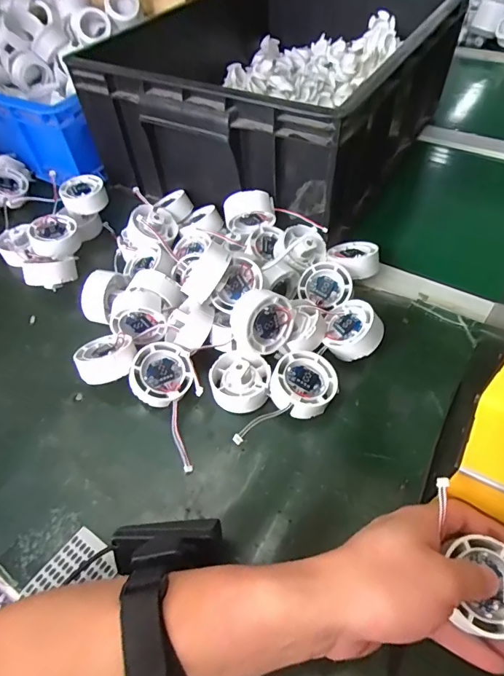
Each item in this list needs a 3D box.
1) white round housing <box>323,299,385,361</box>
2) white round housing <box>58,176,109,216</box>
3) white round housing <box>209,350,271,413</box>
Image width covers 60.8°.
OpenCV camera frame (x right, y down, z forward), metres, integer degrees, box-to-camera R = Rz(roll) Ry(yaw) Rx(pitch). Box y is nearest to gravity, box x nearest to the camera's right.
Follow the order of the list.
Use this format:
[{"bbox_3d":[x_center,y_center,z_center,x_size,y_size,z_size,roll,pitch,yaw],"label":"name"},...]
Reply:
[{"bbox_3d":[0.094,-0.007,0.408,0.054,0.025,0.052,-25,44,26],"label":"white round housing"},{"bbox_3d":[-0.212,-0.180,0.544,0.054,0.027,0.054,-2,52,3],"label":"white round housing"},{"bbox_3d":[-0.011,0.039,0.388,0.053,0.029,0.054,-3,52,4],"label":"white round housing"}]

